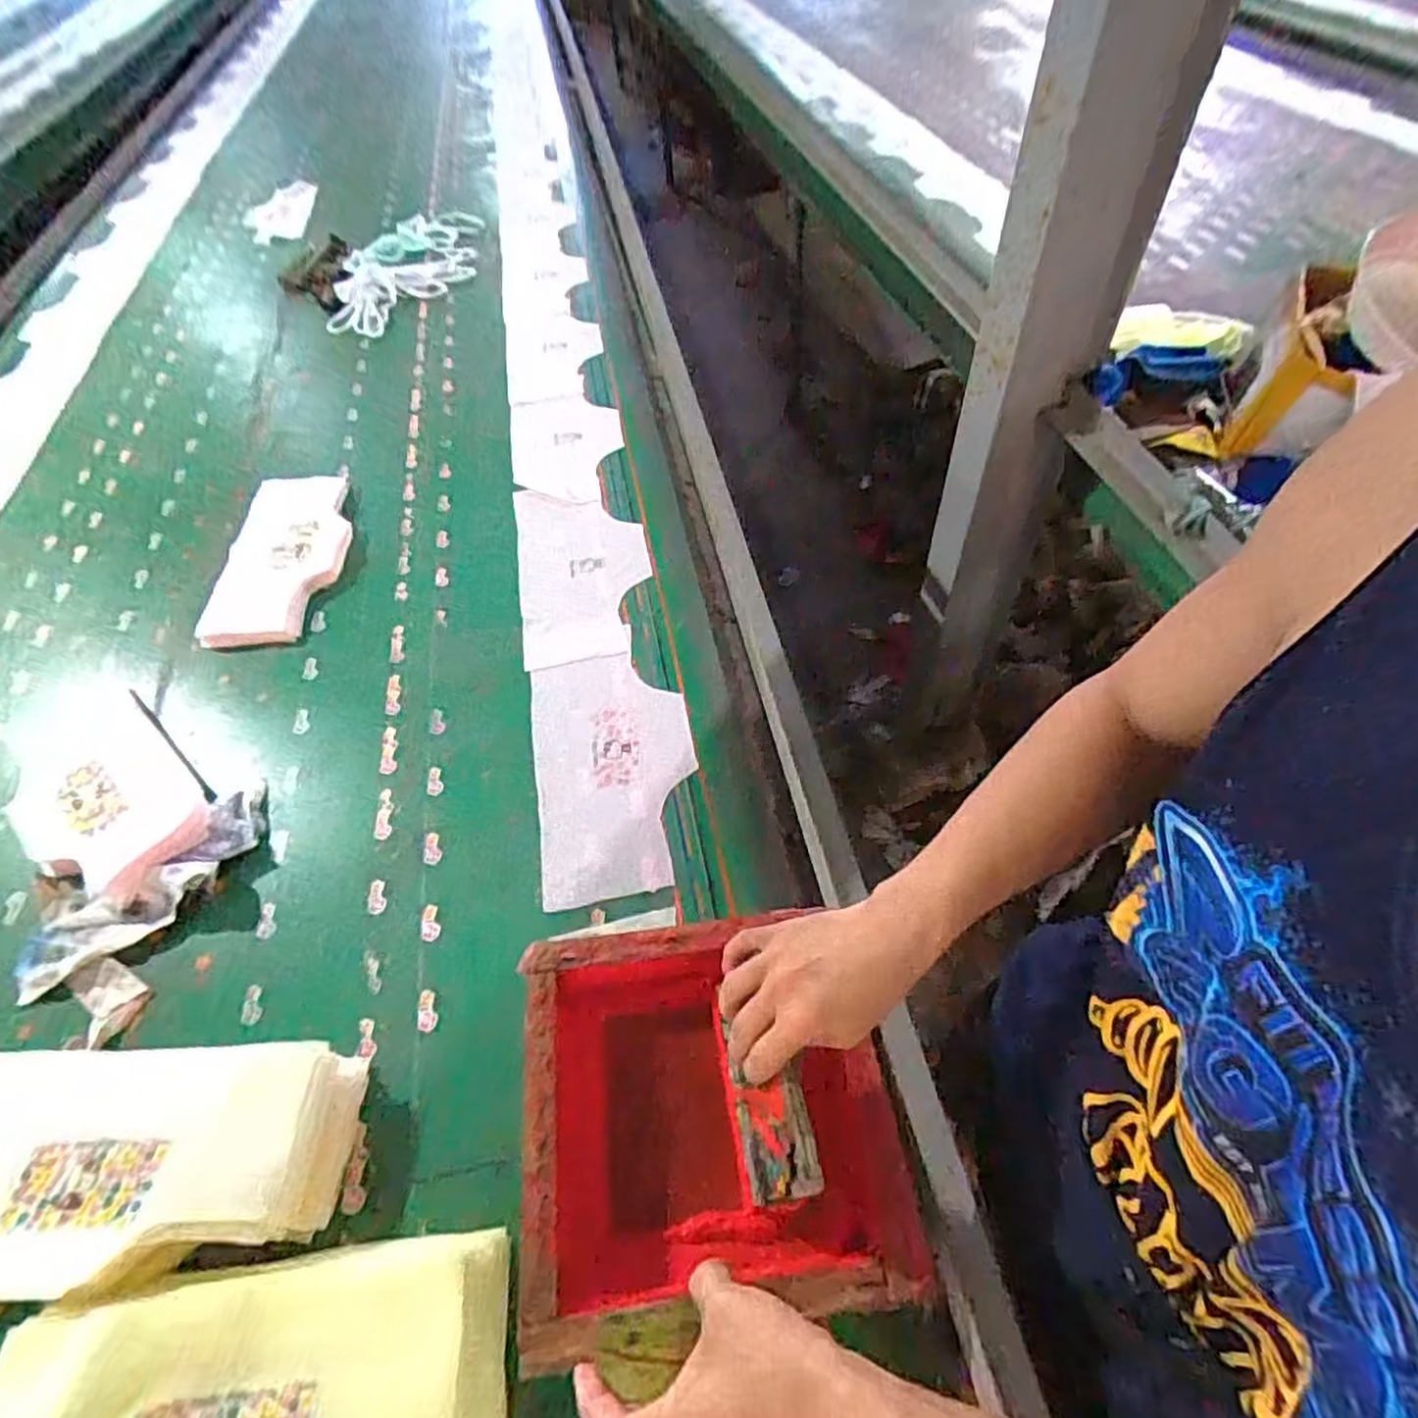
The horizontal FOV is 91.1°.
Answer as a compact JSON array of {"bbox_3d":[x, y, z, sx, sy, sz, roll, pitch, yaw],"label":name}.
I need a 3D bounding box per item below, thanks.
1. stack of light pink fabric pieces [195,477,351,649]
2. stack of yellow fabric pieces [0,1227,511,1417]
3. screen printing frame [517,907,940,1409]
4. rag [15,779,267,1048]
[{"bbox_3d":[-0.556,-0.202,0.908,0.144,0.024,0.283,0,56,5],"label":"stack of light pink fabric pieces"},{"bbox_3d":[-0.278,0.425,0.423,0.295,0.066,0.154,-9,56,-3],"label":"stack of yellow fabric pieces"},{"bbox_3d":[-0.001,0.282,0.503,0.252,0.069,0.250,-10,56,-2],"label":"screen printing frame"},{"bbox_3d":[-0.549,0.161,0.659,0.165,0.033,0.231,14,58,13],"label":"rag"}]

